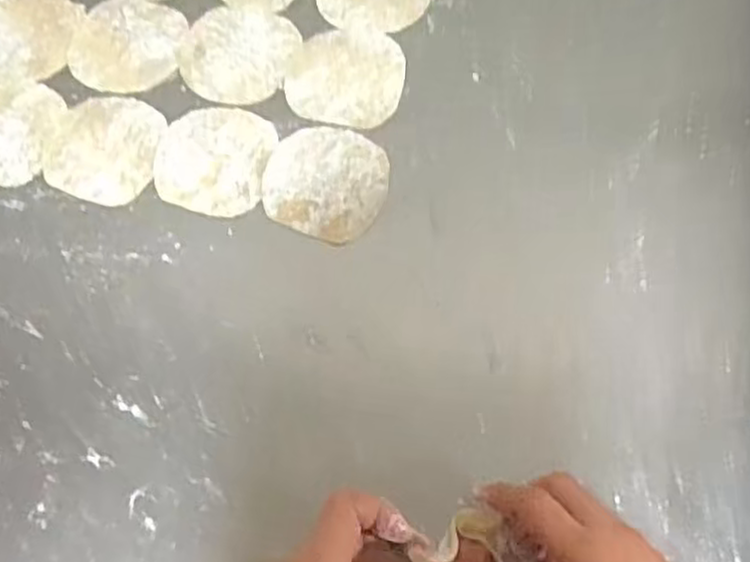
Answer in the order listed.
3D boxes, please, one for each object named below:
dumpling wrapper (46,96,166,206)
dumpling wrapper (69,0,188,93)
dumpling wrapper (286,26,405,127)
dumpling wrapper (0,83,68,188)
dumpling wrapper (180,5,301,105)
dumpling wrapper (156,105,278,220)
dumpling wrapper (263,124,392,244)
[{"bbox_3d":[-0.182,-0.091,0.501,0.074,0.004,0.080,0,69,0],"label":"dumpling wrapper"},{"bbox_3d":[-0.176,-0.170,0.533,0.079,0.004,0.079,8,69,3],"label":"dumpling wrapper"},{"bbox_3d":[-0.020,-0.142,0.517,0.079,0.004,0.079,0,69,0],"label":"dumpling wrapper"},{"bbox_3d":[-0.254,-0.102,0.508,0.078,0.004,0.076,0,69,0],"label":"dumpling wrapper"},{"bbox_3d":[-0.097,-0.161,0.528,0.077,0.004,0.082,0,69,0],"label":"dumpling wrapper"},{"bbox_3d":[-0.107,-0.082,0.497,0.074,0.004,0.078,12,69,5],"label":"dumpling wrapper"},{"bbox_3d":[-0.032,-0.066,0.481,0.078,0.004,0.075,0,69,0],"label":"dumpling wrapper"}]

